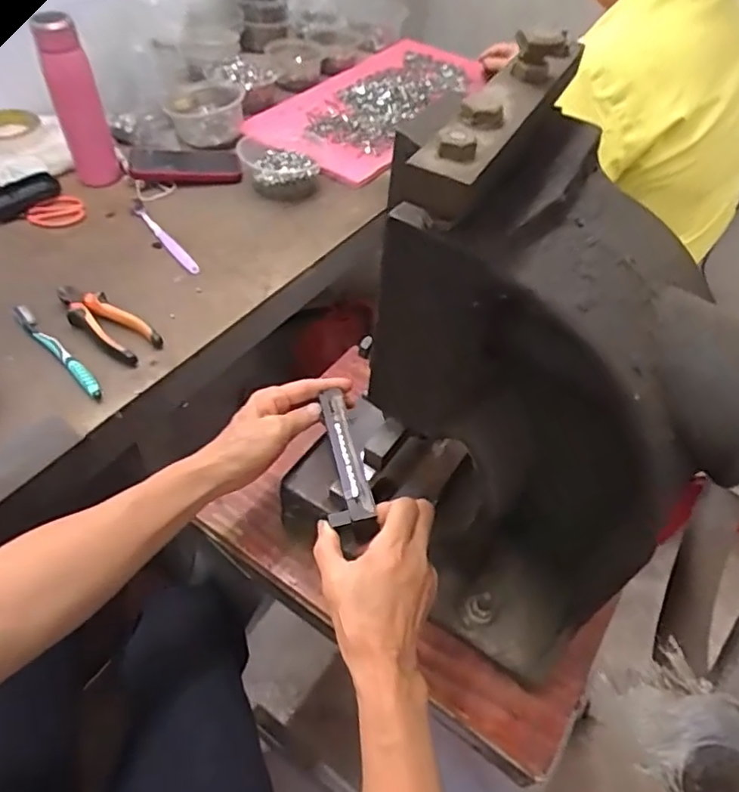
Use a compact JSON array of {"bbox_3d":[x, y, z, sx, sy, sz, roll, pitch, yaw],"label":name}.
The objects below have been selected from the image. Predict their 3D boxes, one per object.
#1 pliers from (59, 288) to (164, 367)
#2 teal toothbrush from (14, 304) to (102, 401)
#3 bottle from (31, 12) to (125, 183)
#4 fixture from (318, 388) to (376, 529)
[{"bbox_3d":[-0.313,-0.091,0.699,0.156,0.022,0.052,31,55,21],"label":"pliers"},{"bbox_3d":[-0.353,-0.052,0.666,0.172,0.018,0.016,37,57,24],"label":"teal toothbrush"},{"bbox_3d":[-0.421,-0.419,0.855,0.058,0.239,0.060,-28,57,-25],"label":"bottle"},{"bbox_3d":[-0.025,0.050,0.508,0.033,0.022,0.140,-7,45,-9],"label":"fixture"}]

